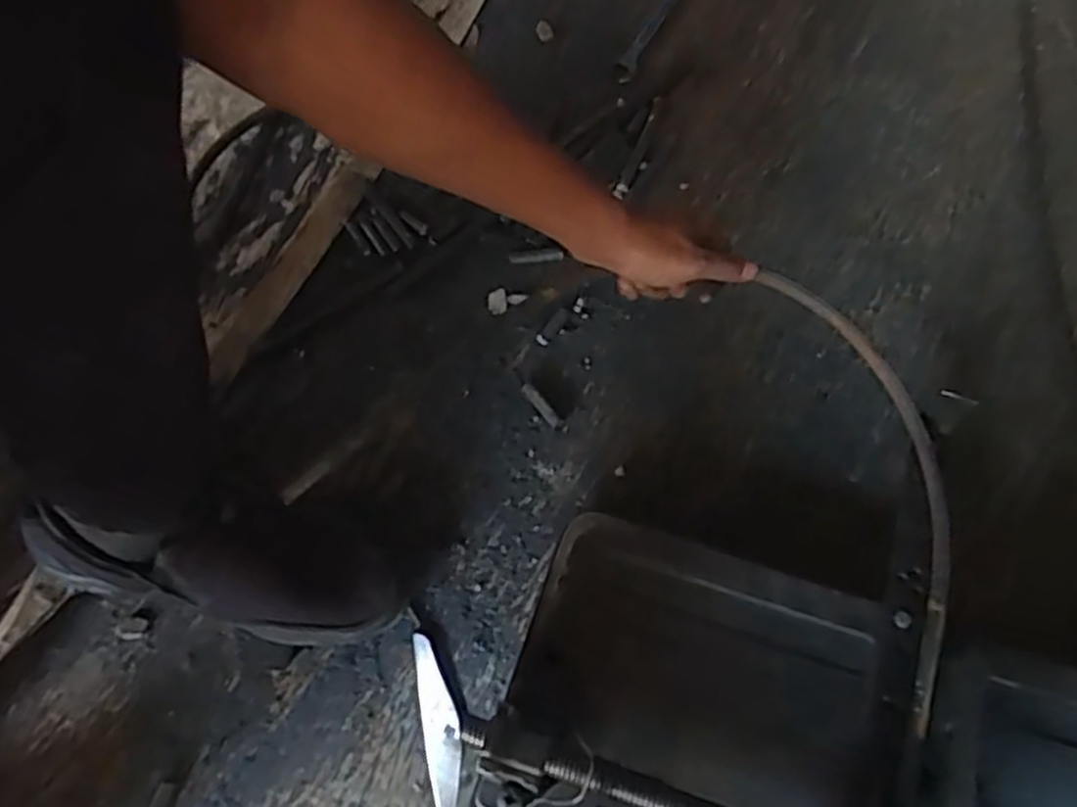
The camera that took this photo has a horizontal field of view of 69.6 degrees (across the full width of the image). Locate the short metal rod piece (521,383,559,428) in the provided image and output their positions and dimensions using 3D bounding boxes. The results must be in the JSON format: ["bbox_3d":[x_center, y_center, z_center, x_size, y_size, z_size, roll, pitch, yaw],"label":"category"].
[{"bbox_3d":[0.001,0.001,0.650,0.010,0.006,0.046,-35,68,-14],"label":"short metal rod piece"}]

